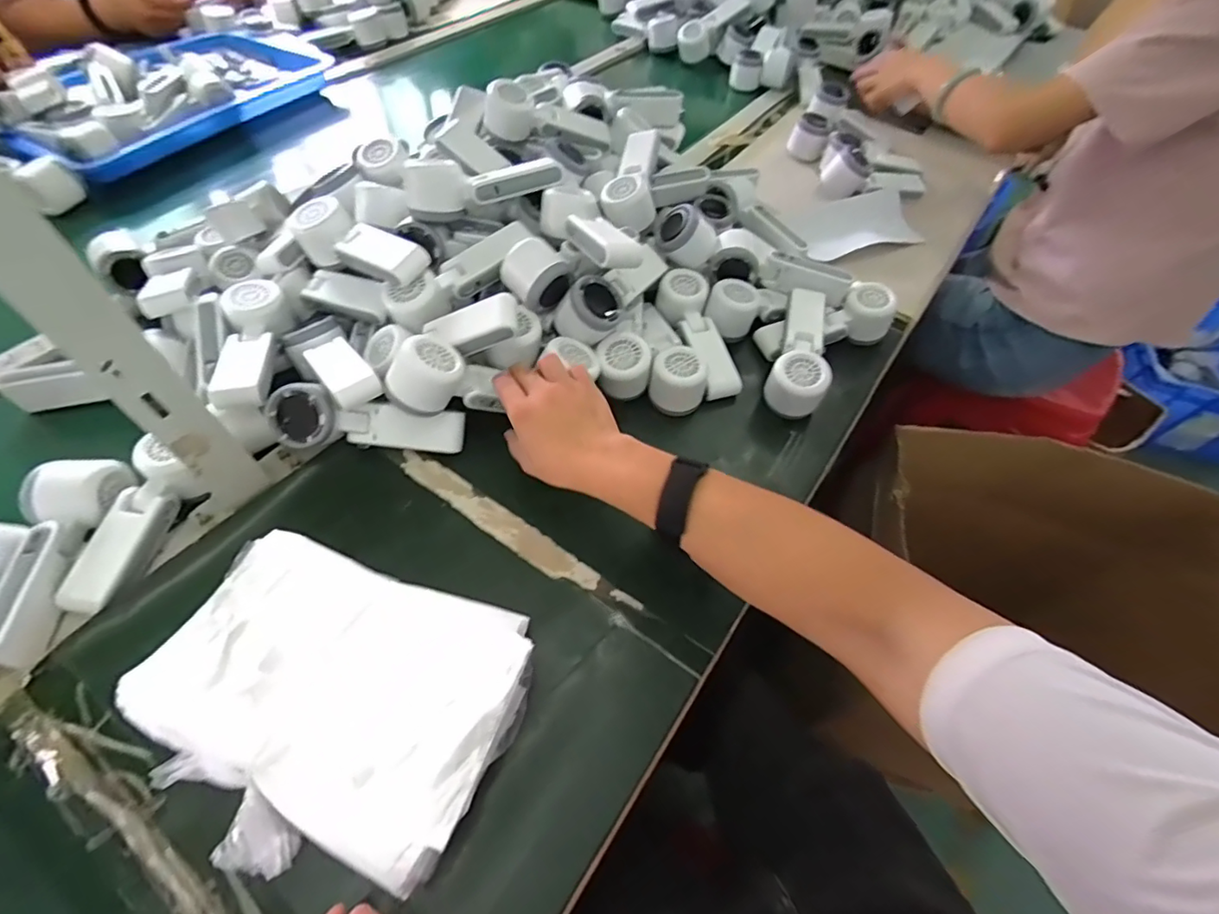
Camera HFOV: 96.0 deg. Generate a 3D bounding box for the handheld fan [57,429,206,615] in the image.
[{"bbox_3d":[-0.401,0.056,0.459,0.046,0.037,0.141,11,56,4],"label":"handheld fan"}]

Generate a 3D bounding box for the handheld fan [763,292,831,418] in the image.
[{"bbox_3d":[0.214,-0.115,0.612,0.058,0.059,0.155,18,56,9],"label":"handheld fan"}]

